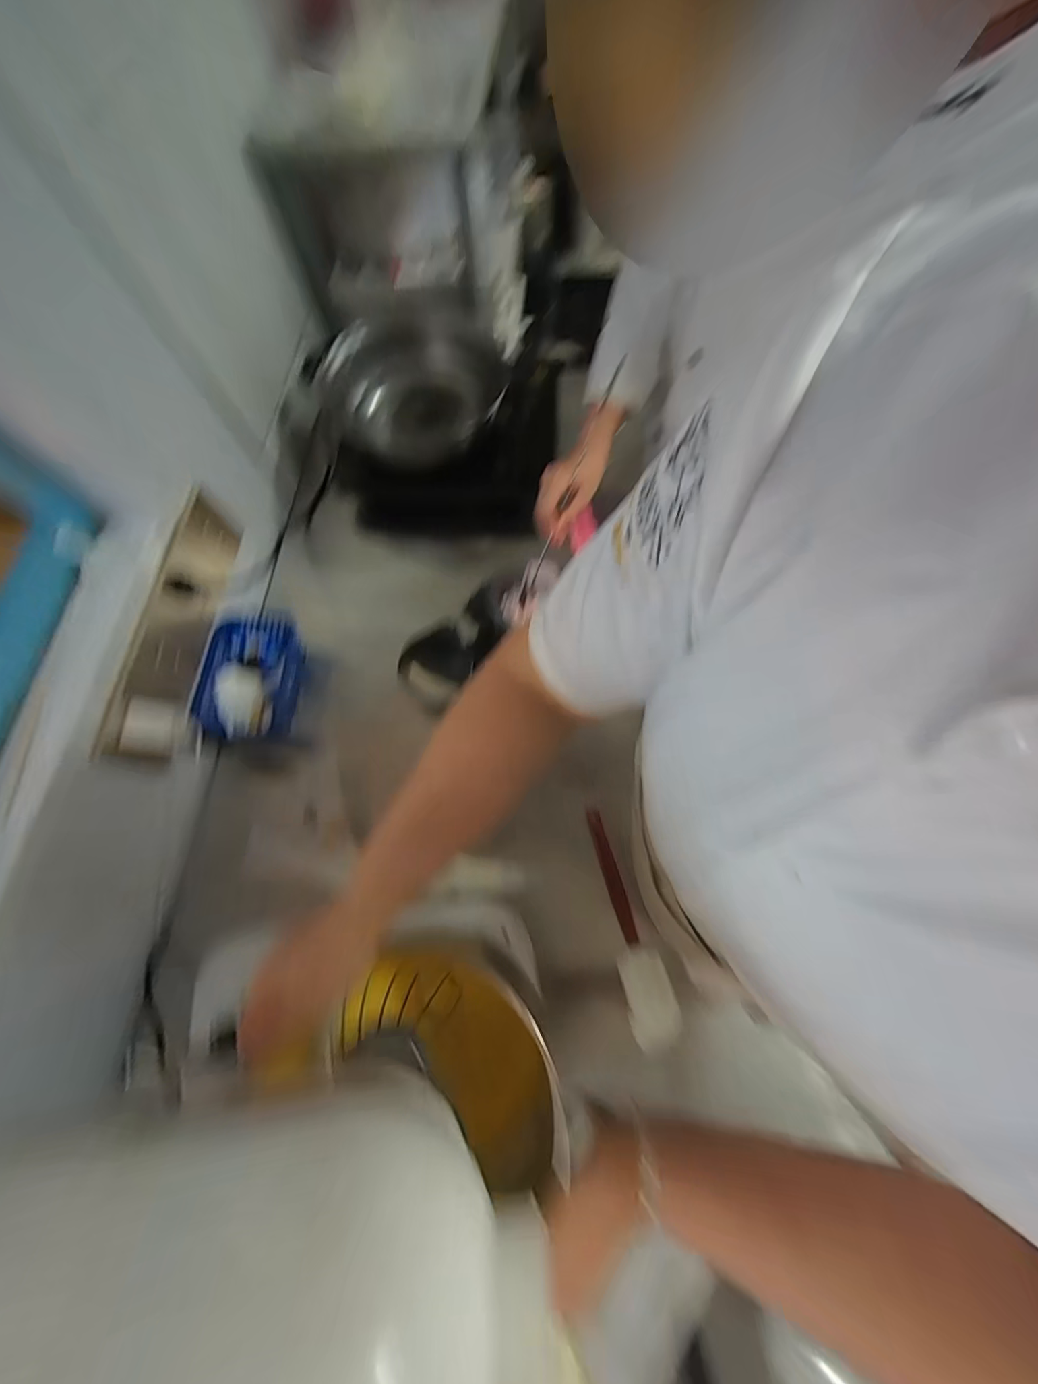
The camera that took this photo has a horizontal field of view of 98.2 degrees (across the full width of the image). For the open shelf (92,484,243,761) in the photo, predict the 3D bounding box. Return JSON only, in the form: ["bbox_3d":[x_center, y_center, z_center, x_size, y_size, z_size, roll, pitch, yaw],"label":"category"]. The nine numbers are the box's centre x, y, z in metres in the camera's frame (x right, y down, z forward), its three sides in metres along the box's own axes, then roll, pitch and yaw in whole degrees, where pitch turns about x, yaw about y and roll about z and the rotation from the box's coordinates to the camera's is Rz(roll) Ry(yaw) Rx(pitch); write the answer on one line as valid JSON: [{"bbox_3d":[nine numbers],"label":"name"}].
[{"bbox_3d":[-0.390,-0.082,0.528,0.049,0.065,0.338,2,71,3],"label":"open shelf"}]

